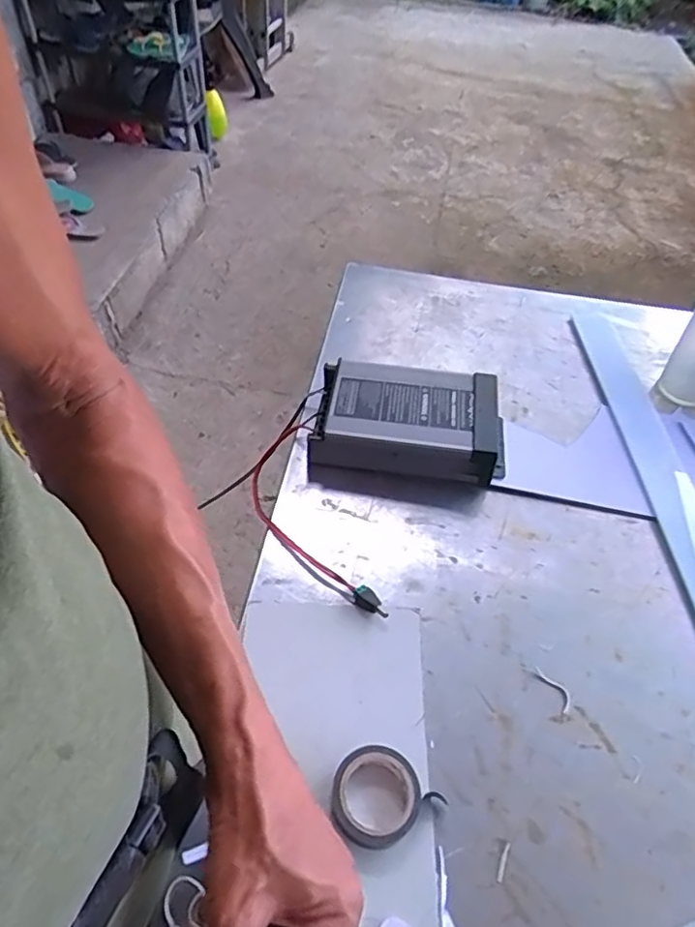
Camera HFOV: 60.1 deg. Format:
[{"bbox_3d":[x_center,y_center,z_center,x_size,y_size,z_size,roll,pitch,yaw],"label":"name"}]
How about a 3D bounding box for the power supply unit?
[{"bbox_3d":[0.062,-0.041,0.598,0.191,0.054,0.116,5,50,-2],"label":"power supply unit"}]

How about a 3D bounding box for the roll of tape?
[{"bbox_3d":[0.021,0.220,0.394,0.062,0.021,0.061,3,50,-3],"label":"roll of tape"}]

